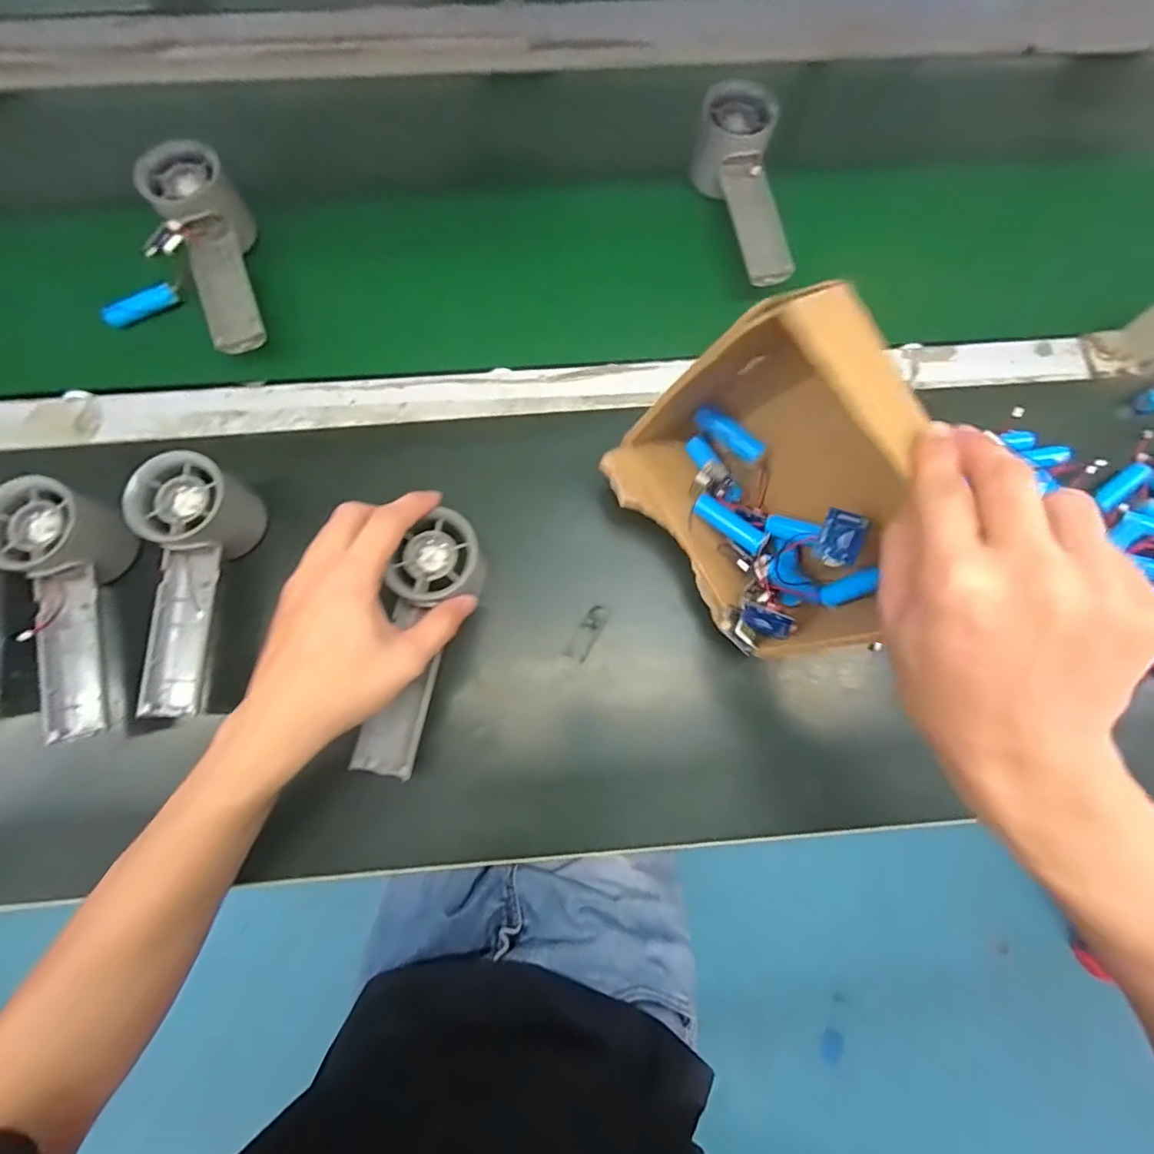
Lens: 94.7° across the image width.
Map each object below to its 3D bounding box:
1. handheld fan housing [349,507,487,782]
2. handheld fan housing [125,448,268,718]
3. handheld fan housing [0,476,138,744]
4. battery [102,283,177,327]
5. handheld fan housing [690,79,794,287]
[{"bbox_3d":[-0.095,0.040,0.333,0.049,0.046,0.159,14,86,2],"label":"handheld fan housing"},{"bbox_3d":[-0.252,0.004,0.338,0.058,0.050,0.157,9,77,1],"label":"handheld fan housing"},{"bbox_3d":[-0.324,0.019,0.338,0.060,0.051,0.155,-4,92,-2],"label":"handheld fan housing"},{"bbox_3d":[-0.331,-0.206,0.404,0.051,0.015,0.018,-41,81,-9],"label":"battery"},{"bbox_3d":[0.131,-0.303,0.414,0.056,0.054,0.149,-5,78,-2],"label":"handheld fan housing"}]

